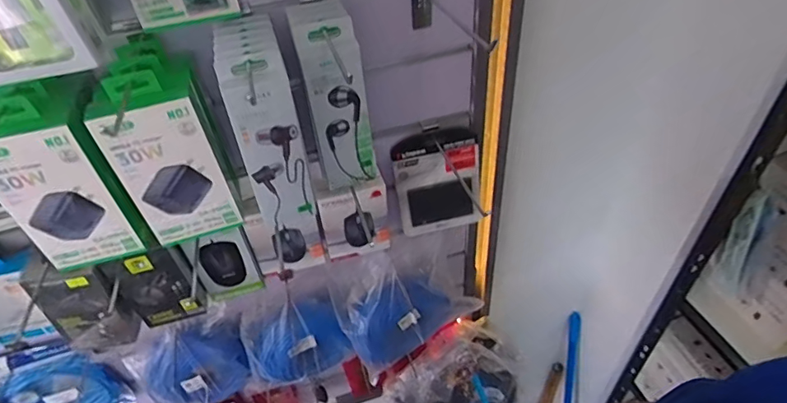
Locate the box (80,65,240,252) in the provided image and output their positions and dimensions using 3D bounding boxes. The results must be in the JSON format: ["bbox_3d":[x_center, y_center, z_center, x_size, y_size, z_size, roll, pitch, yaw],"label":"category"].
[{"bbox_3d":[-0.224,-0.036,0.482,0.096,0.178,0.036,-21,46,-16],"label":"box"}]

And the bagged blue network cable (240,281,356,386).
[{"bbox_3d":[-0.175,0.232,0.837,0.168,0.189,0.078,-20,46,-14],"label":"bagged blue network cable"}]

